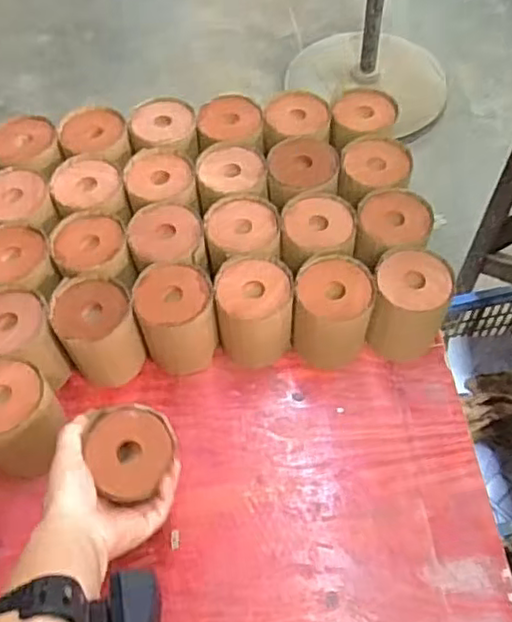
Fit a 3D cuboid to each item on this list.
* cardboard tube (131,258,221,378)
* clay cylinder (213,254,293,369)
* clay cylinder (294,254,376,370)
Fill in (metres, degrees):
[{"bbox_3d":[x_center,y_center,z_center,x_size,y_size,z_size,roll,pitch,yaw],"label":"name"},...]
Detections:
[{"bbox_3d":[-0.084,0.013,0.716,0.084,0.102,0.094,-14,60,-6],"label":"cardboard tube"},{"bbox_3d":[0.000,0.006,0.722,0.081,0.103,0.094,-8,60,-2],"label":"clay cylinder"},{"bbox_3d":[0.085,0.003,0.718,0.084,0.097,0.092,0,59,2],"label":"clay cylinder"}]

